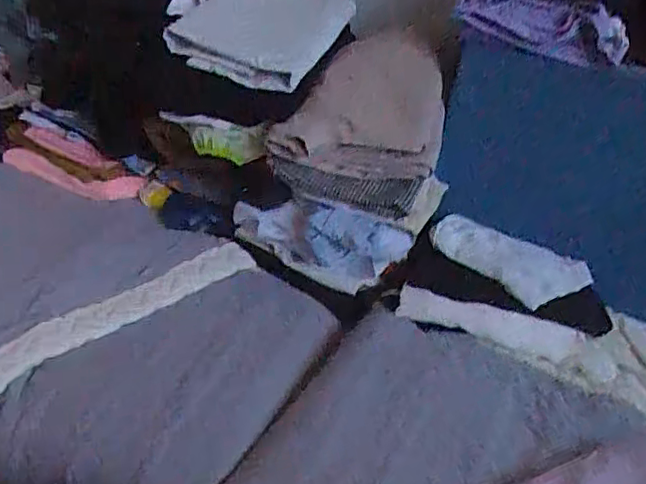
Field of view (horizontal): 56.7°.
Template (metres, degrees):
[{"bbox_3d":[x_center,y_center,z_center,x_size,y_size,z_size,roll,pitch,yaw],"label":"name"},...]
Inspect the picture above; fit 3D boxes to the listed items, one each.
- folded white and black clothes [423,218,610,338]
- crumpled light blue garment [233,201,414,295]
[{"bbox_3d":[0.241,0.037,0.756,0.235,0.059,0.109,13,31,10],"label":"folded white and black clothes"},{"bbox_3d":[-0.014,-0.002,0.785,0.246,0.104,0.048,16,31,15],"label":"crumpled light blue garment"}]

